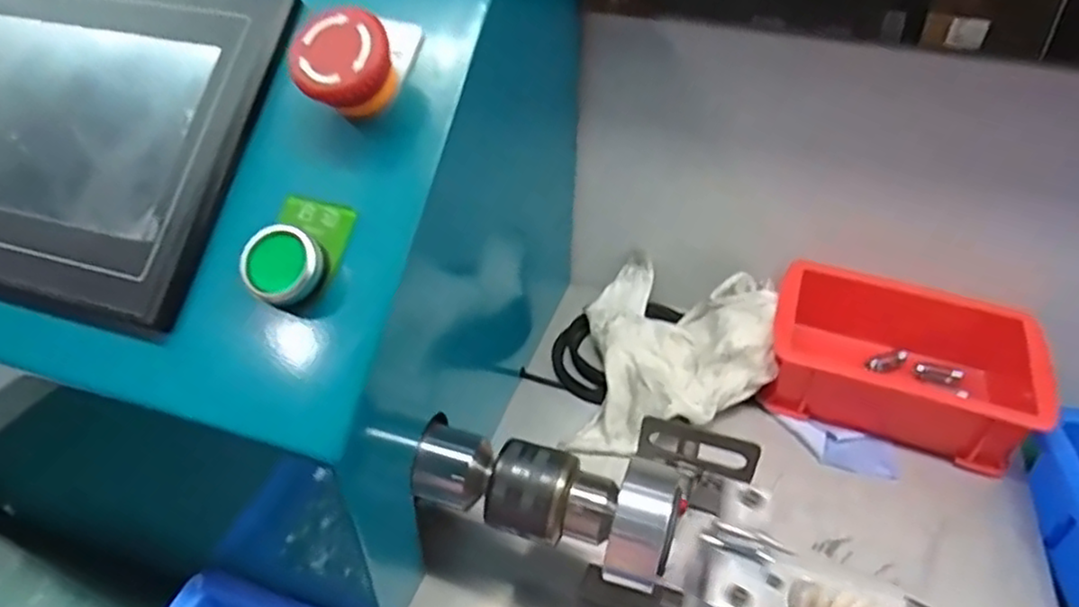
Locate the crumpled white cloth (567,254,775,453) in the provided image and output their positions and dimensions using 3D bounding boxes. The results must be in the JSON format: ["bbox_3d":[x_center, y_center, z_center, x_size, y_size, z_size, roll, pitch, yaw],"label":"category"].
[{"bbox_3d":[0.089,0.024,0.453,0.114,0.053,0.150,7,41,7],"label":"crumpled white cloth"}]

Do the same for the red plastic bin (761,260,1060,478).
[{"bbox_3d":[0.222,0.037,0.436,0.151,0.062,0.096,15,42,17],"label":"red plastic bin"}]

